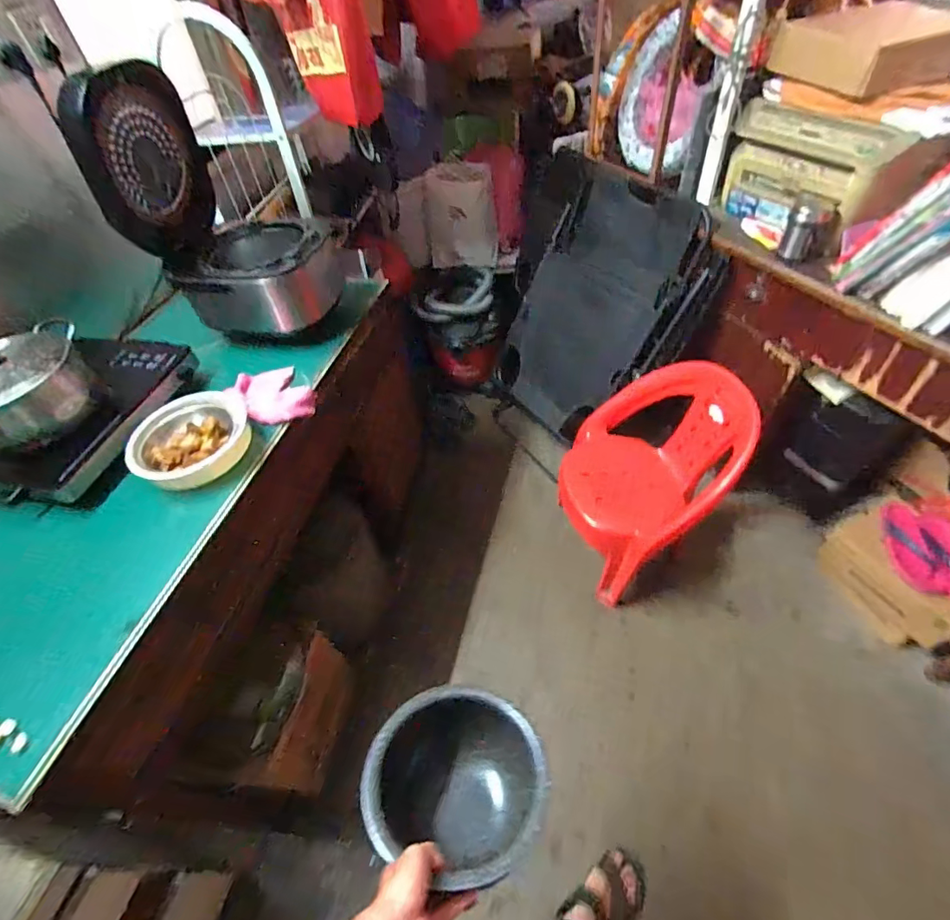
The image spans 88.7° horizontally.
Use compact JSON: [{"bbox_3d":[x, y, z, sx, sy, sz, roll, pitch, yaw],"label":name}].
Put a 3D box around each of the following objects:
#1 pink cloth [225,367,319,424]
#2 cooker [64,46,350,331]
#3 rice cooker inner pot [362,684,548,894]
[{"bbox_3d":[-0.418,-0.136,1.006,0.135,0.070,0.172,-36,55,-23],"label":"pink cloth"},{"bbox_3d":[-0.525,-0.498,1.008,0.333,0.469,0.259,20,54,21],"label":"cooker"},{"bbox_3d":[-0.019,0.440,0.673,0.225,0.180,0.199,9,51,13],"label":"rice cooker inner pot"}]

